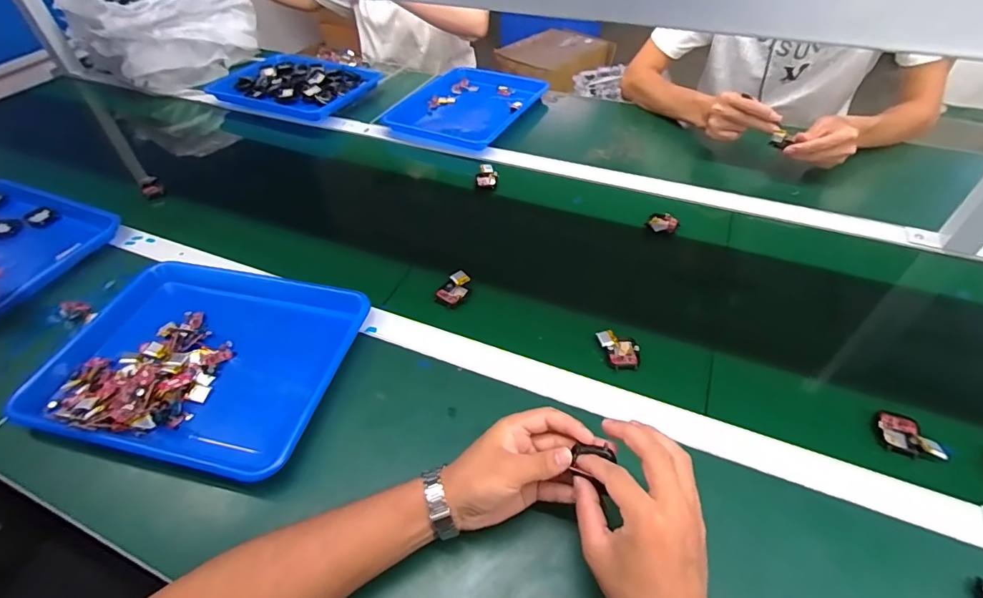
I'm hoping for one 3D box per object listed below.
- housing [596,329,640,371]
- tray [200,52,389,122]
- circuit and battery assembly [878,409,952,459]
[{"bbox_3d":[0.149,0.061,0.556,0.053,0.015,0.042,15,50,15],"label":"housing"},{"bbox_3d":[-0.444,-0.499,1.078,0.347,0.048,0.222,19,51,18],"label":"tray"},{"bbox_3d":[0.421,0.136,0.474,0.055,0.015,0.045,19,51,18],"label":"circuit and battery assembly"}]

